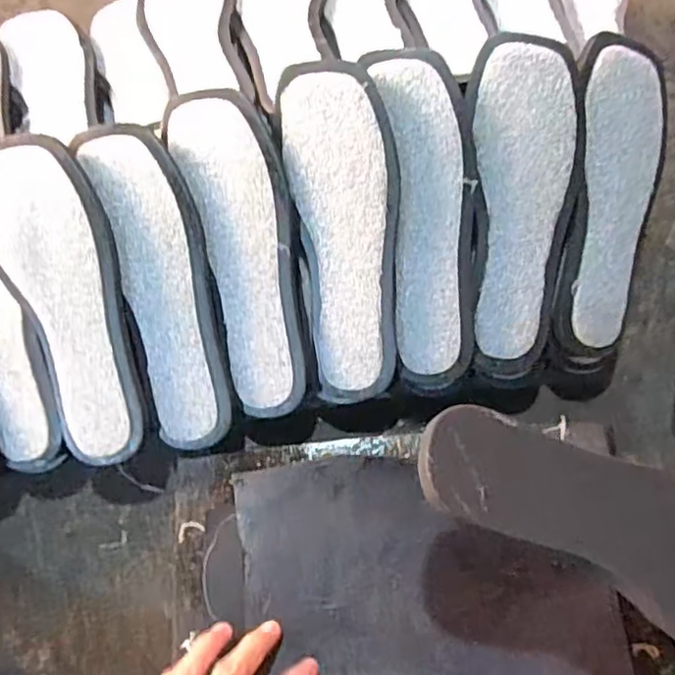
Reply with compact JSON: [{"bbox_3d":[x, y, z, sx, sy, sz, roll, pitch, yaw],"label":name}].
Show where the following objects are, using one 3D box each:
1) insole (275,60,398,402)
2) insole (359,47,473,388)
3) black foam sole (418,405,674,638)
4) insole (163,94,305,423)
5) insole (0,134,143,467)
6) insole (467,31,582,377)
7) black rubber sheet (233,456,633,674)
[{"bbox_3d":[0.008,-0.077,0.478,0.078,0.009,0.245,-7,97,12],"label":"insole"},{"bbox_3d":[0.069,-0.088,0.481,0.064,0.011,0.245,-5,97,-1],"label":"insole"},{"bbox_3d":[0.154,0.102,0.344,0.235,0.017,0.079,26,74,-8],"label":"black foam sole"},{"bbox_3d":[-0.069,-0.064,0.482,0.073,0.019,0.242,-12,94,-3],"label":"insole"},{"bbox_3d":[-0.198,-0.027,0.469,0.083,0.018,0.239,-15,94,-4],"label":"insole"},{"bbox_3d":[0.140,-0.097,0.489,0.077,0.018,0.249,1,98,1],"label":"insole"},{"bbox_3d":[0.063,0.171,0.450,0.260,0.018,0.164,-1,72,1],"label":"black rubber sheet"}]

